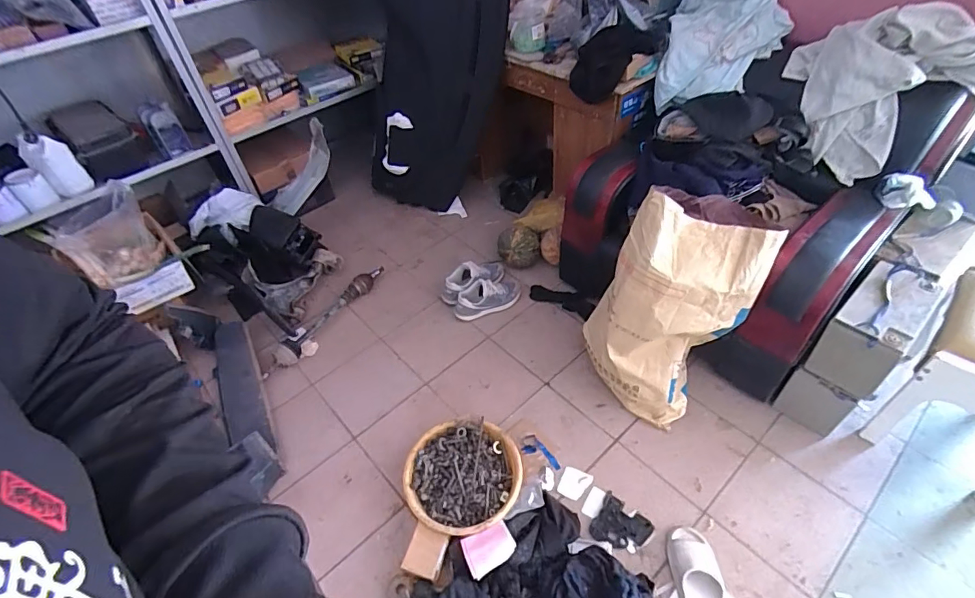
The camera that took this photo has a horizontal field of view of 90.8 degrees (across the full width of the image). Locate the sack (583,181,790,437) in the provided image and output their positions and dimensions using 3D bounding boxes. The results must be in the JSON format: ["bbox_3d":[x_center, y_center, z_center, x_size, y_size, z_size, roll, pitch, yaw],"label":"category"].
[{"bbox_3d":[0.524,0.025,1.446,0.341,0.621,0.377,-32,51,-22],"label":"sack"}]

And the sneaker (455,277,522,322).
[{"bbox_3d":[0.000,-0.007,1.933,0.282,0.098,0.119,-18,47,-10],"label":"sneaker"}]

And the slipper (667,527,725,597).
[{"bbox_3d":[0.533,0.716,1.212,0.113,0.067,0.272,-4,46,3],"label":"slipper"}]

